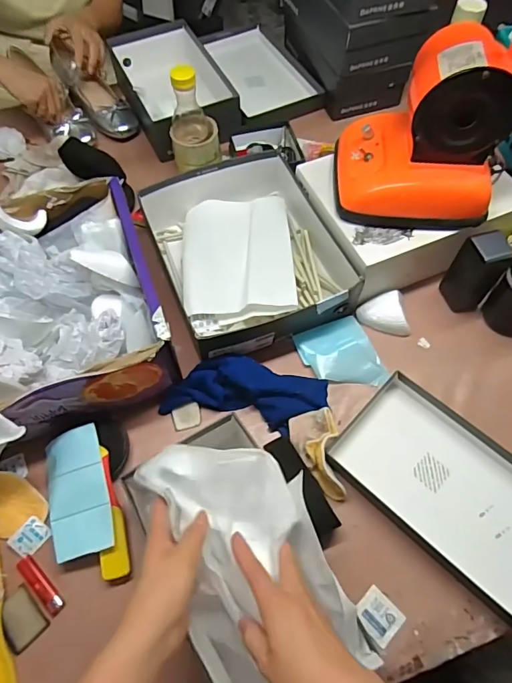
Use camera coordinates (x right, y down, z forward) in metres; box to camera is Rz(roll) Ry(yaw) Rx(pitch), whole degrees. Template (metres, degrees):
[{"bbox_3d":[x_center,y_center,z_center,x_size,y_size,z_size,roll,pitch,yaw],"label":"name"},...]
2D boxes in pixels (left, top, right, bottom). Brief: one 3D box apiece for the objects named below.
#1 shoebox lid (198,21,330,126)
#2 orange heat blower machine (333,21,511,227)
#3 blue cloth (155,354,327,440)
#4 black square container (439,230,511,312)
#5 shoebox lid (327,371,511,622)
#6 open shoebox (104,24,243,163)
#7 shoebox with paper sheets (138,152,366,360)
[{"bbox_3d":[0.015,-0.591,1.005,0.188,0.030,0.365,-16,63,-7],"label":"shoebox lid"},{"bbox_3d":[0.223,-0.287,0.622,0.205,0.201,0.171,-1,62,1],"label":"orange heat blower machine"},{"bbox_3d":[-0.015,0.073,0.661,0.227,0.039,0.096,10,63,7],"label":"blue cloth"},{"bbox_3d":[0.326,-0.101,0.690,0.050,0.130,0.055,-17,63,-8],"label":"black square container"},{"bbox_3d":[0.262,0.190,0.595,0.304,0.028,0.163,39,69,20],"label":"shoebox lid"},{"bbox_3d":[-0.164,-0.513,0.953,0.194,0.094,0.357,-22,64,-10],"label":"open shoebox"},{"bbox_3d":[-0.014,-0.156,0.752,0.282,0.091,0.346,-20,63,-9],"label":"shoebox with paper sheets"}]

